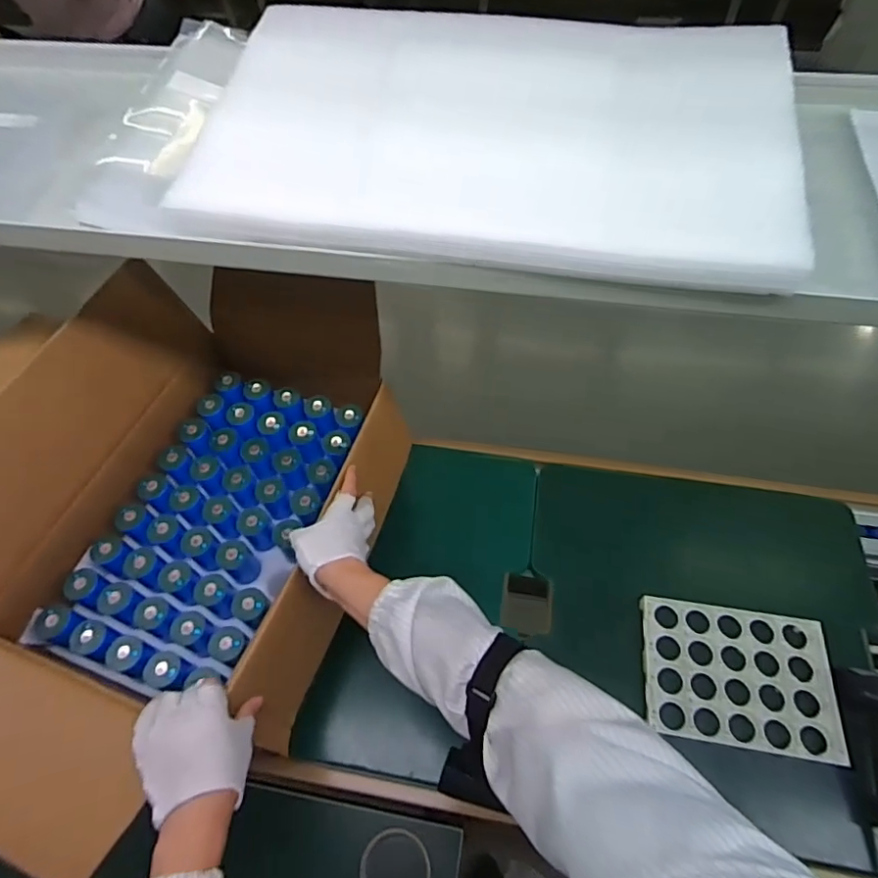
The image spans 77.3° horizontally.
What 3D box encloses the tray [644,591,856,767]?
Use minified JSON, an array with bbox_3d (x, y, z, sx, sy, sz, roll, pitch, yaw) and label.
[{"bbox_3d":[0.394,0.309,0.729,0.229,0.031,0.179,8,57,7],"label":"tray"}]

